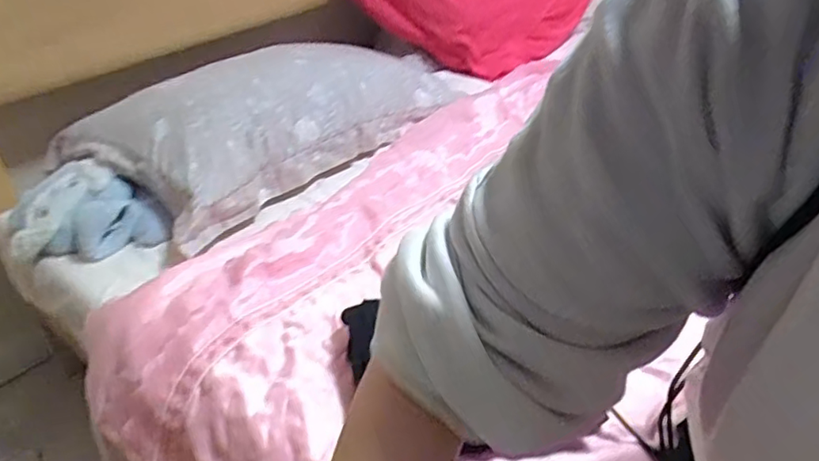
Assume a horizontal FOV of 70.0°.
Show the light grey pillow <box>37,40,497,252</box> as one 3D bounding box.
[{"bbox_3d":[-0.212,-0.245,1.088,0.366,0.120,0.721,22,43,34],"label":"light grey pillow"}]

